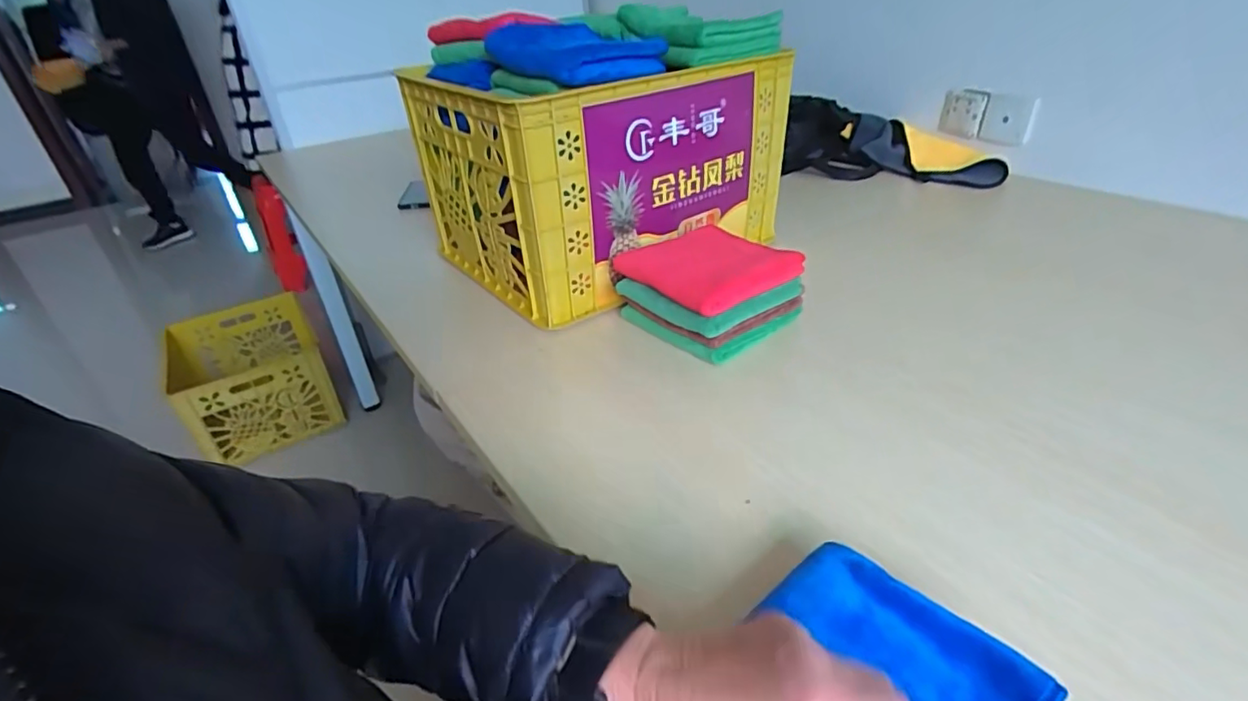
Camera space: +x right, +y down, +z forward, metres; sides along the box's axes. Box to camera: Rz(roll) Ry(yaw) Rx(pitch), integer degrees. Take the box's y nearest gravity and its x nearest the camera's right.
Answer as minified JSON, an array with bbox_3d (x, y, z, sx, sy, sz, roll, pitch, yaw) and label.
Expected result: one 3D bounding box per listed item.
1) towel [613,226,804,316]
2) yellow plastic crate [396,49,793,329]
[{"bbox_3d":[0.097,-0.112,0.699,0.160,0.041,0.177,-24,38,-28],"label":"towel"},{"bbox_3d":[-0.024,-0.275,0.888,0.449,0.279,0.337,-25,38,-28],"label":"yellow plastic crate"}]

